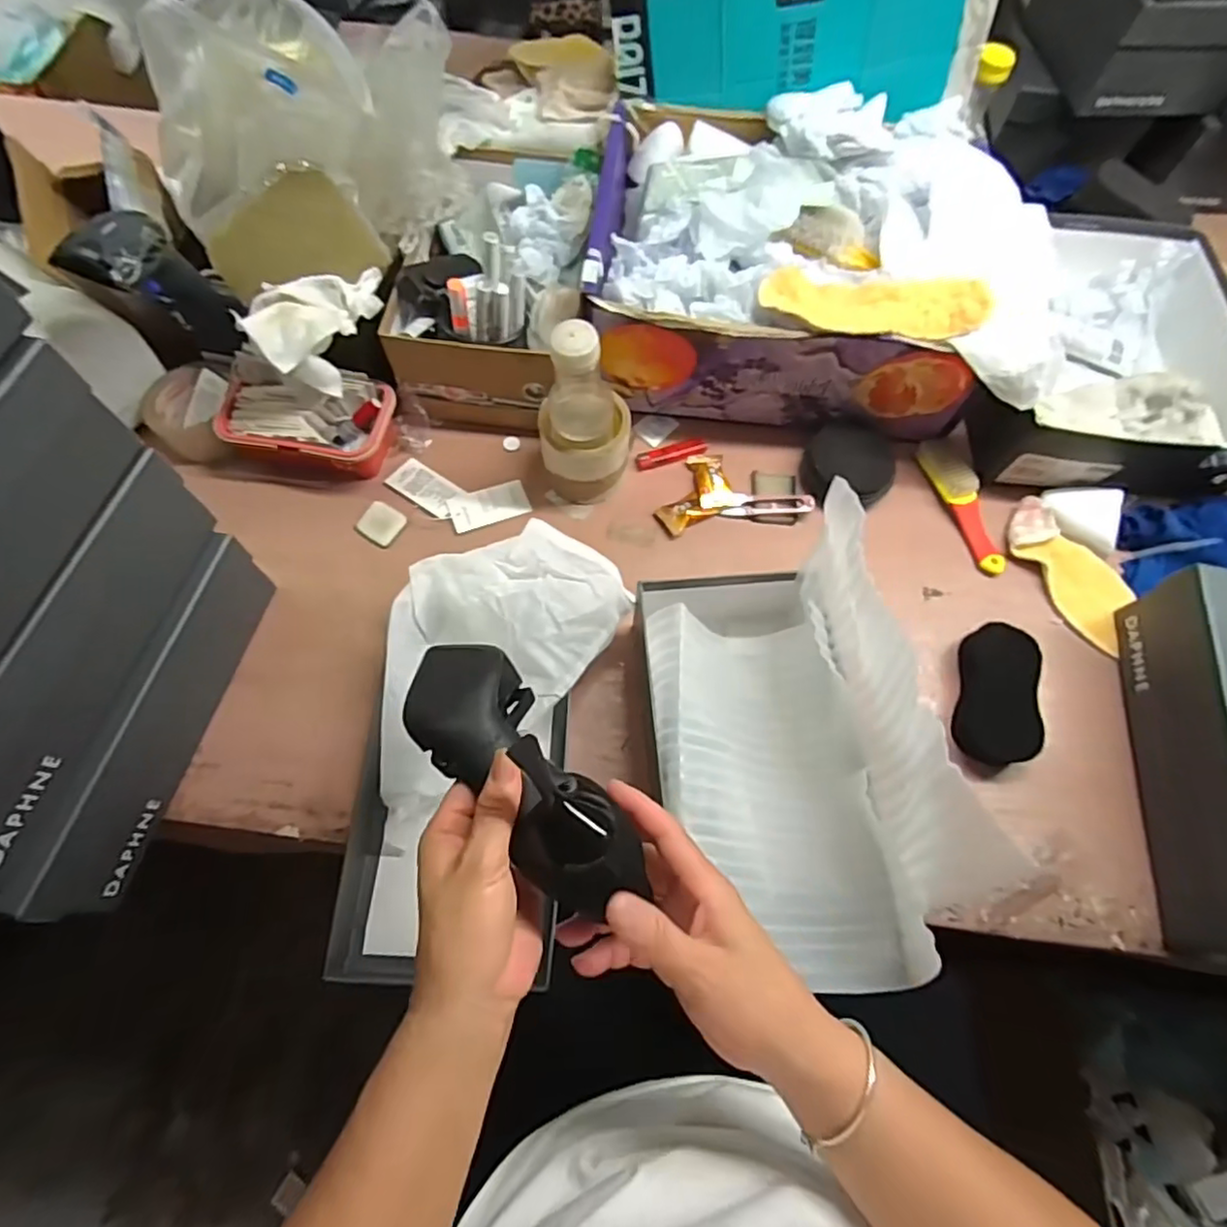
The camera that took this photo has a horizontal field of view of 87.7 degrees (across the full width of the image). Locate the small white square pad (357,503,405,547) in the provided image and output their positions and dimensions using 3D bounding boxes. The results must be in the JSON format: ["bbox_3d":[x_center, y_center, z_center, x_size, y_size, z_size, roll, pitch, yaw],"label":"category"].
[{"bbox_3d":[-0.235,-0.091,0.646,0.041,0.008,0.040,32,70,12],"label":"small white square pad"}]

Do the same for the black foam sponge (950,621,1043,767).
[{"bbox_3d":[0.348,0.073,0.577,0.057,0.036,0.118,12,67,4],"label":"black foam sponge"}]

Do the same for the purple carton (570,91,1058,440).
[{"bbox_3d":[0.200,-0.366,0.676,0.436,0.183,0.325,12,67,4],"label":"purple carton"}]

